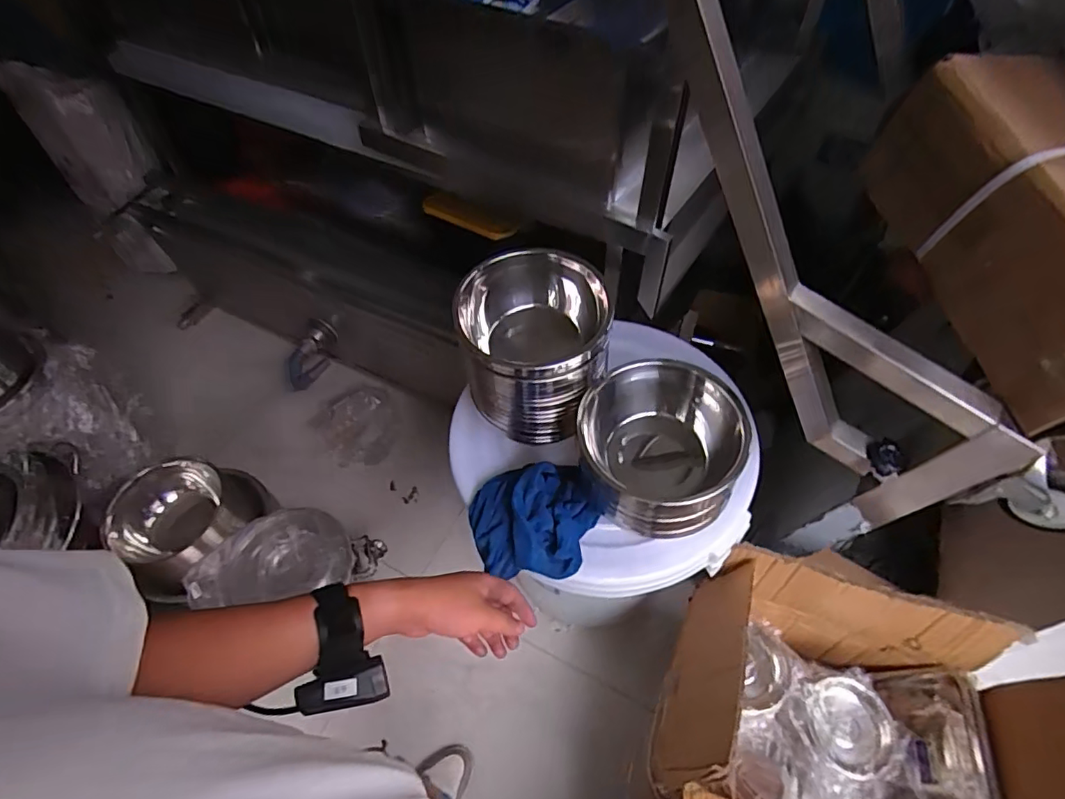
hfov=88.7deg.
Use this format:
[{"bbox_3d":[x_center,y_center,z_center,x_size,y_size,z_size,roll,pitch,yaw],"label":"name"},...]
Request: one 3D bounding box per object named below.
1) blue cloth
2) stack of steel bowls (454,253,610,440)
[{"bbox_3d":[-0.002,0.194,0.884,0.201,0.068,0.178,3,53,6],"label":"blue cloth"},{"bbox_3d":[0.000,-0.081,0.878,0.210,0.223,0.222,-3,53,1],"label":"stack of steel bowls"}]

